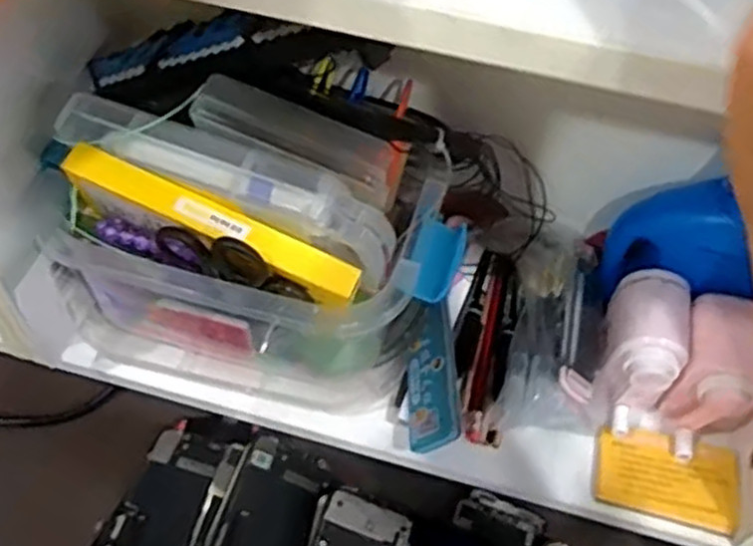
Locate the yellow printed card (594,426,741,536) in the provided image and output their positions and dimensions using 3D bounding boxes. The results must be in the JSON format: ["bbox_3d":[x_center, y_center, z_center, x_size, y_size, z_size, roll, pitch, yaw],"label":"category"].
[{"bbox_3d":[0.195,0.137,0.511,0.091,0.010,0.056,14,54,7],"label":"yellow printed card"}]

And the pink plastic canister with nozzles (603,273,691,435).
[{"bbox_3d":[0.178,0.053,0.515,0.047,0.082,0.088,14,54,7],"label":"pink plastic canister with nozzles"}]

